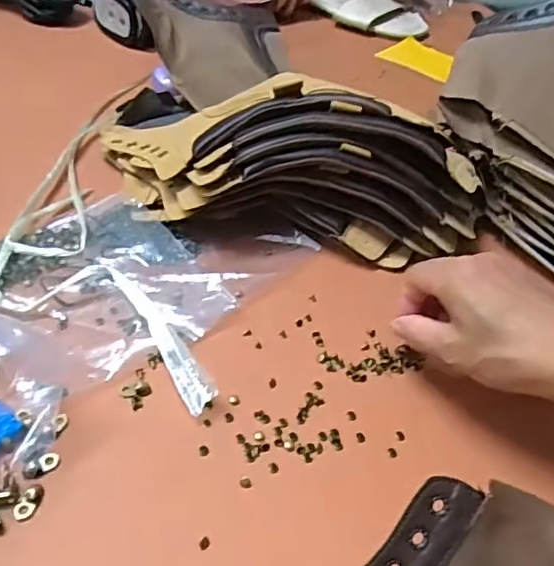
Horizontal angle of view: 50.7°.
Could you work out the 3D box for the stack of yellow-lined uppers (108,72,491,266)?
[{"bbox_3d":[0.011,-0.107,0.468,0.320,0.095,0.143,8,44,1],"label":"stack of yellow-lined uppers"}]

